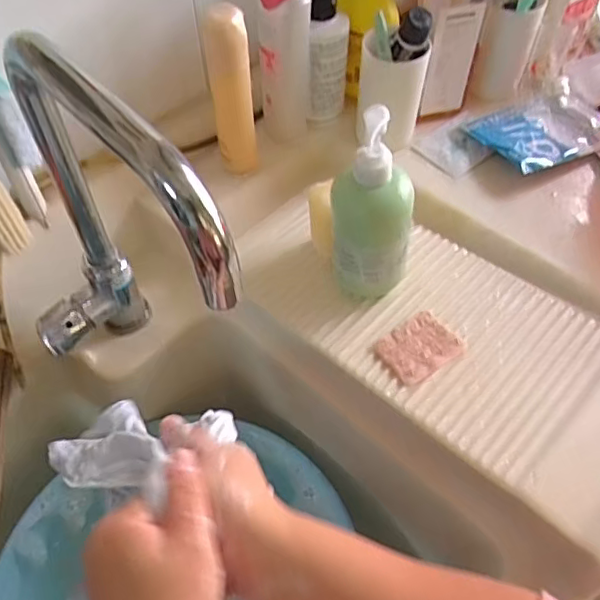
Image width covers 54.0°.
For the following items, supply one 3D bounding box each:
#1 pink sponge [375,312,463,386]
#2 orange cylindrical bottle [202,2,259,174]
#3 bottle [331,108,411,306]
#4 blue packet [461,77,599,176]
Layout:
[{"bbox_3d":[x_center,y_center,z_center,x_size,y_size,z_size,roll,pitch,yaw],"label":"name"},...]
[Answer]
[{"bbox_3d":[0.108,0.042,0.532,0.067,0.007,0.055,-29,59,-19],"label":"pink sponge"},{"bbox_3d":[-0.068,-0.201,0.588,0.039,0.167,0.032,-10,55,-7],"label":"orange cylindrical bottle"},{"bbox_3d":[0.064,-0.074,0.505,0.071,0.178,0.064,10,55,8],"label":"bottle"},{"bbox_3d":[0.280,-0.198,0.679,0.151,0.018,0.105,-23,57,-15],"label":"blue packet"}]

